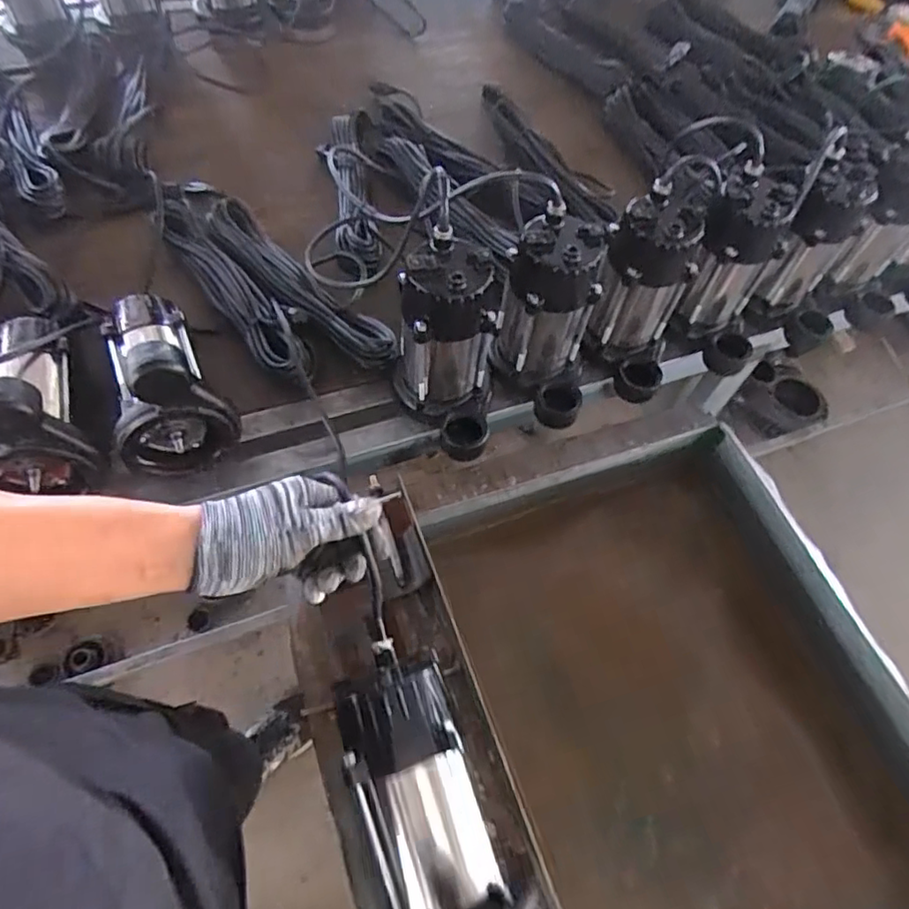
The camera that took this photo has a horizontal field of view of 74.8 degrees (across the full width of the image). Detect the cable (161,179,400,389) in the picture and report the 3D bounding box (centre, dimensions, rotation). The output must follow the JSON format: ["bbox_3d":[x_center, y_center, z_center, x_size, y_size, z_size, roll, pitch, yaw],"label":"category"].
[{"bbox_3d":[-0.266,-0.234,0.786,0.138,0.052,0.428,-39,70,-24],"label":"cable"}]

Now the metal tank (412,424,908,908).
[{"bbox_3d":[0.265,0.357,0.670,0.459,0.232,0.740,-16,62,-14],"label":"metal tank"}]

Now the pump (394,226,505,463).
[{"bbox_3d":[-0.005,-0.102,0.643,0.109,0.208,0.138,-4,60,-8],"label":"pump"}]

